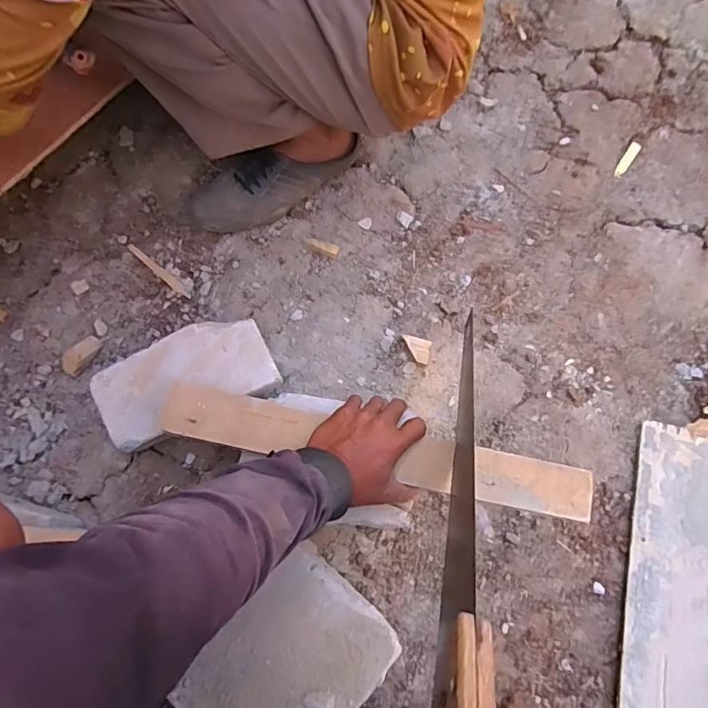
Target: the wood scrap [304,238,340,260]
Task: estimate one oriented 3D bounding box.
[{"bbox_3d":[-0.046,-0.151,0.701,0.050,0.011,0.017,18,75,3],"label":"wood scrap"}]

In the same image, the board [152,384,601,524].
[{"bbox_3d":[0.027,0.103,0.521,0.450,0.020,0.055,13,75,0],"label":"board"}]

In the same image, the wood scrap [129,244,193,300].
[{"bbox_3d":[-0.273,-0.116,0.694,0.121,0.005,0.013,39,77,8],"label":"wood scrap"}]

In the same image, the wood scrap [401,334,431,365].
[{"bbox_3d":[0.082,-0.006,0.659,0.042,0.020,0.031,23,76,4],"label":"wood scrap"}]

